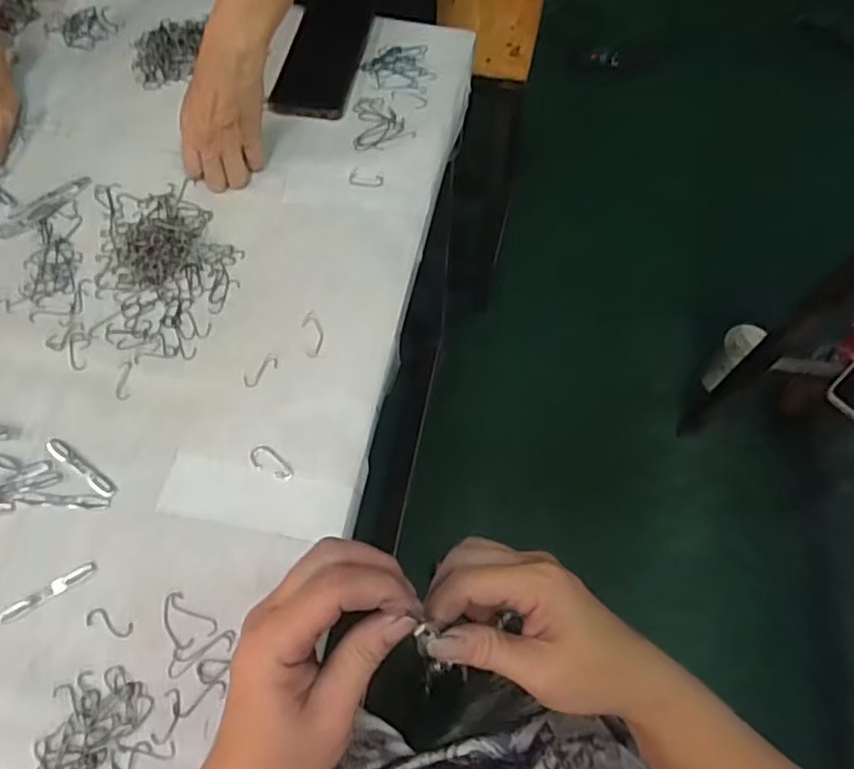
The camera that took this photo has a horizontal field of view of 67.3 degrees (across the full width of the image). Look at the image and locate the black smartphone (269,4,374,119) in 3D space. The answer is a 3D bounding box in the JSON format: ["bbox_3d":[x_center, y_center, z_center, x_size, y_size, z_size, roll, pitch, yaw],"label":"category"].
[{"bbox_3d":[-0.111,-0.349,0.687,0.079,0.011,0.162,8,64,4],"label":"black smartphone"}]

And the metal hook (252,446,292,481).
[{"bbox_3d":[-0.120,0.061,0.493,0.036,0.006,0.018,34,69,15],"label":"metal hook"}]

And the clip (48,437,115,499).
[{"bbox_3d":[-0.268,0.063,0.494,0.072,0.004,0.012,33,68,15],"label":"clip"}]

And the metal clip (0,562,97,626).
[{"bbox_3d":[-0.271,0.148,0.456,0.071,0.004,0.011,-29,68,-13],"label":"metal clip"}]

